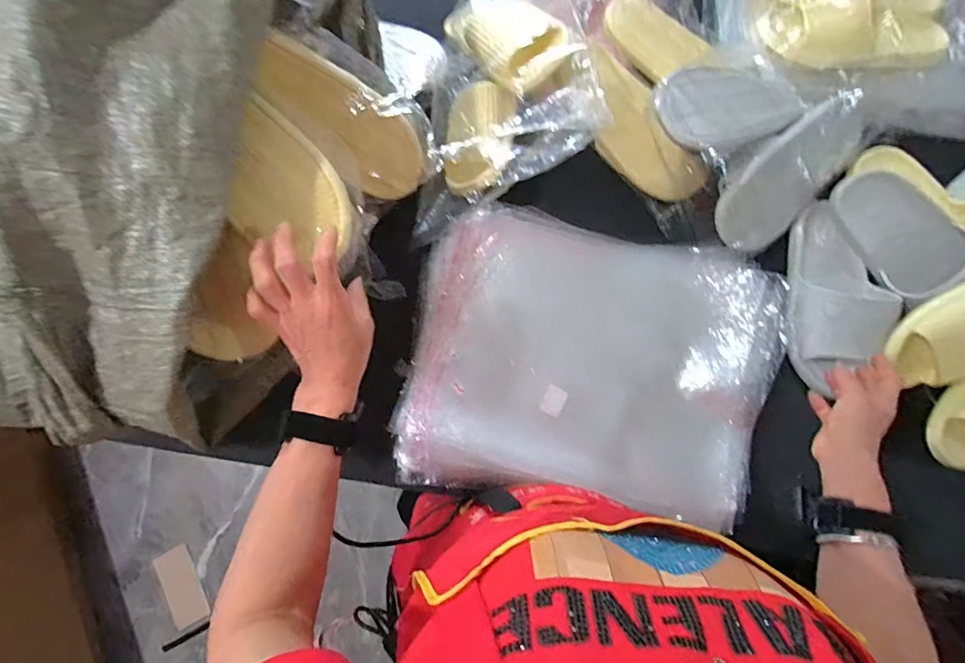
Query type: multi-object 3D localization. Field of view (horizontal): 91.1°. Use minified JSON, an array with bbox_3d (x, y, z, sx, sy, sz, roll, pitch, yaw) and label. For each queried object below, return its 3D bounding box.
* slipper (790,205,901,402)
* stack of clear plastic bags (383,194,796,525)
[{"bbox_3d":[0.454,-0.048,0.614,0.098,0.075,0.247,9,71,4],"label":"slipper"},{"bbox_3d":[0.126,0.034,0.573,0.417,0.052,0.329,7,76,3],"label":"stack of clear plastic bags"}]

